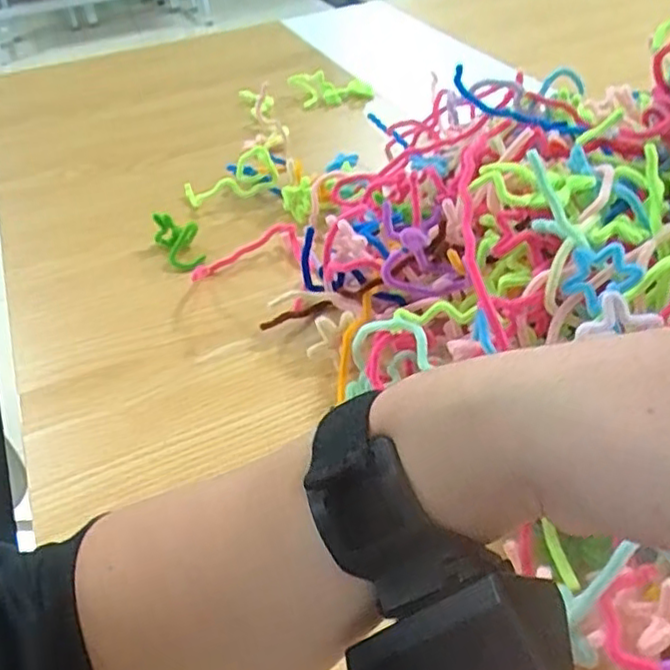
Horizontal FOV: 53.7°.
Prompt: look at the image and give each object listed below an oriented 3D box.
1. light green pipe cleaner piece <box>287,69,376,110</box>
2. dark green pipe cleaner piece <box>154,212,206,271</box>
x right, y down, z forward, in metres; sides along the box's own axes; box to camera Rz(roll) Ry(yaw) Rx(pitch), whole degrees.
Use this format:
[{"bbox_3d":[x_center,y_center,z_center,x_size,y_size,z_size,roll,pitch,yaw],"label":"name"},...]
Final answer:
[{"bbox_3d":[0.001,-0.322,0.869,0.110,0.034,0.050,-6,39,-20],"label":"light green pipe cleaner piece"},{"bbox_3d":[-0.150,-0.090,0.631,0.041,0.035,0.063,-17,42,-14],"label":"dark green pipe cleaner piece"}]

